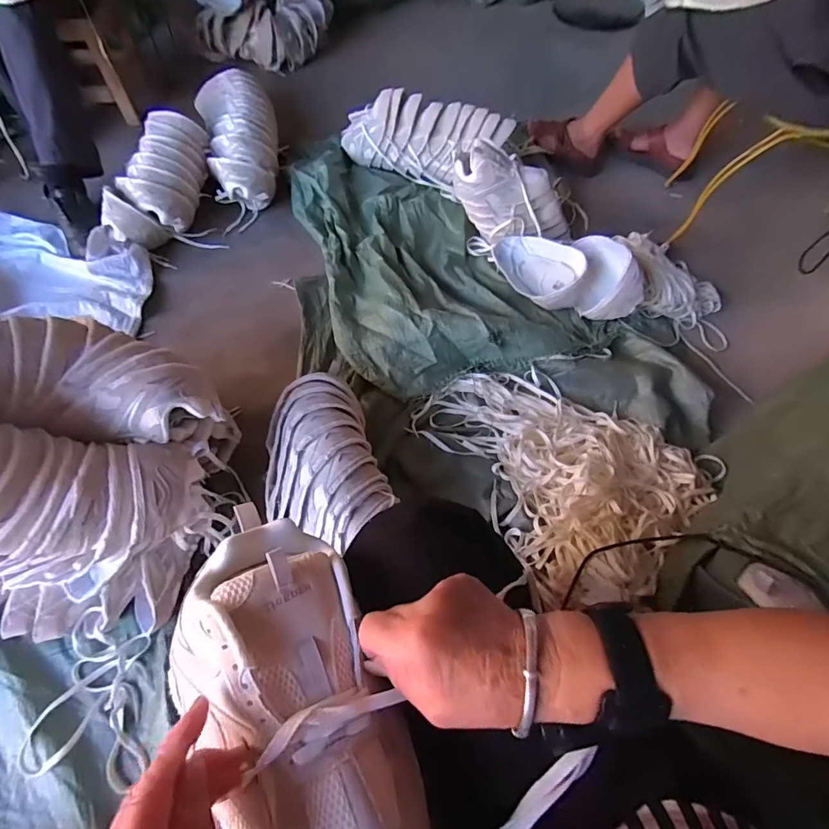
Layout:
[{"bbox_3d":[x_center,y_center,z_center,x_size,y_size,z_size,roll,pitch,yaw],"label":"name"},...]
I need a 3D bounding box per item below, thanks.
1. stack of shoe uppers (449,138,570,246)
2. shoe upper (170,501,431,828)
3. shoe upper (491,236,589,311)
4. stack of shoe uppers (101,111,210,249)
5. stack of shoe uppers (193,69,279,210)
[{"bbox_3d":[0.233,-0.497,1.042,0.266,0.185,0.131,25,62,12],"label":"stack of shoe uppers"},{"bbox_3d":[-0.076,0.191,0.280,0.119,0.071,0.265,-23,68,-14],"label":"shoe upper"},{"bbox_3d":[0.284,-0.333,1.028,0.222,0.071,0.150,38,66,18],"label":"shoe upper"},{"bbox_3d":[-0.634,-0.585,1.099,0.180,0.123,0.371,2,60,-1],"label":"stack of shoe uppers"},{"bbox_3d":[-0.483,-0.787,1.248,0.209,0.135,0.562,-17,62,-11],"label":"stack of shoe uppers"}]

